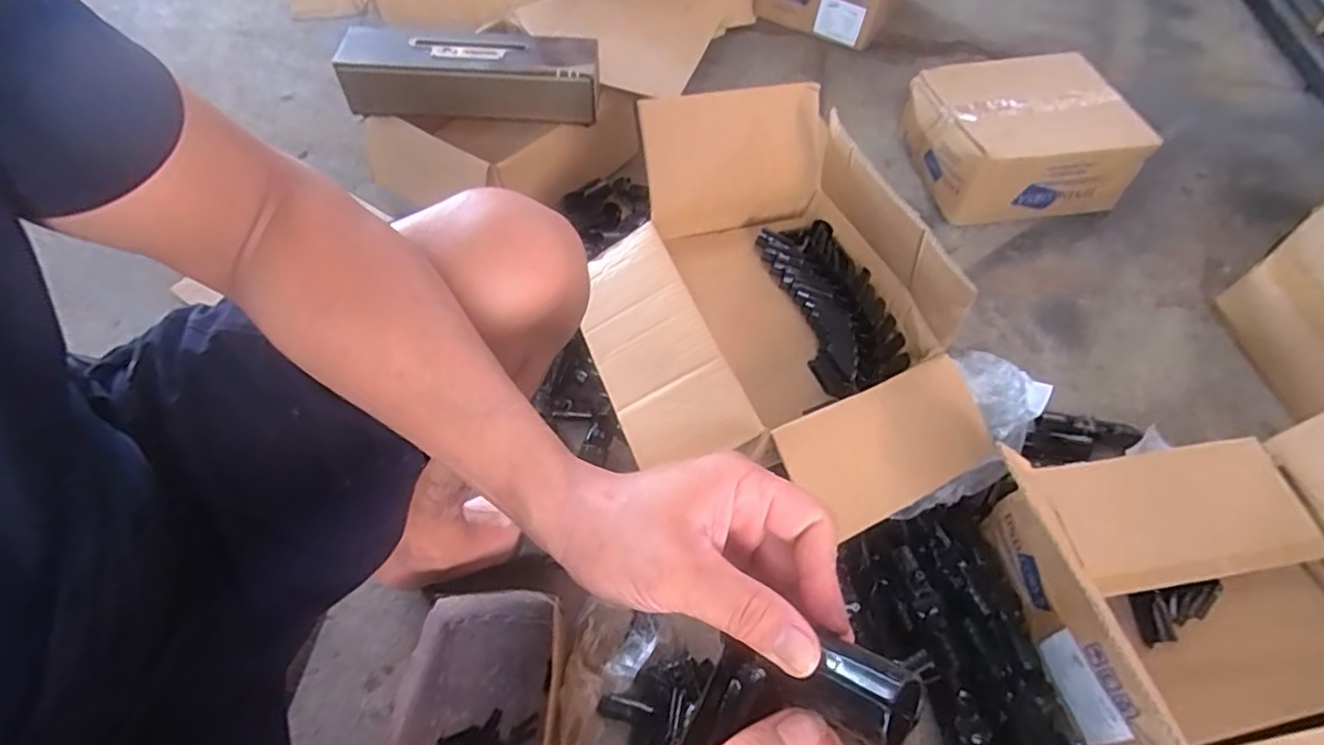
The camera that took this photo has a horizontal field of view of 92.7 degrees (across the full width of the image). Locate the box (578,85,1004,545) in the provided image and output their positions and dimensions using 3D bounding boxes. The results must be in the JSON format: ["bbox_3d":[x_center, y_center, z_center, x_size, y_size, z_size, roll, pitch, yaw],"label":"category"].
[{"bbox_3d":[0.115,-0.049,0.755,0.387,0.285,0.481,-17,59,-15],"label":"box"}]

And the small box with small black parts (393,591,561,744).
[{"bbox_3d":[-0.175,0.322,0.616,0.141,0.091,0.193,1,56,-3],"label":"small box with small black parts"}]

